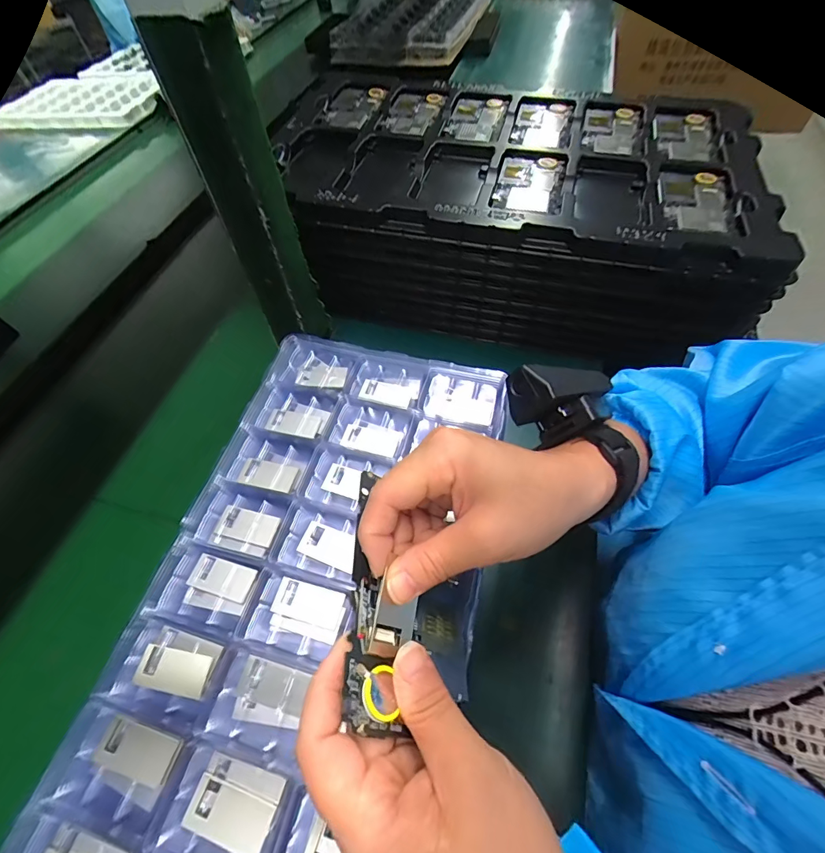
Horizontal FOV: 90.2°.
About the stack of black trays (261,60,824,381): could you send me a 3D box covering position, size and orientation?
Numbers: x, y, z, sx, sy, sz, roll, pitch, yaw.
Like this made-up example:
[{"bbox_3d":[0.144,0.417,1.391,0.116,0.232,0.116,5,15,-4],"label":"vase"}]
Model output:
[{"bbox_3d":[0.108,-0.276,0.540,0.539,0.177,0.328,10,58,11],"label":"stack of black trays"}]

